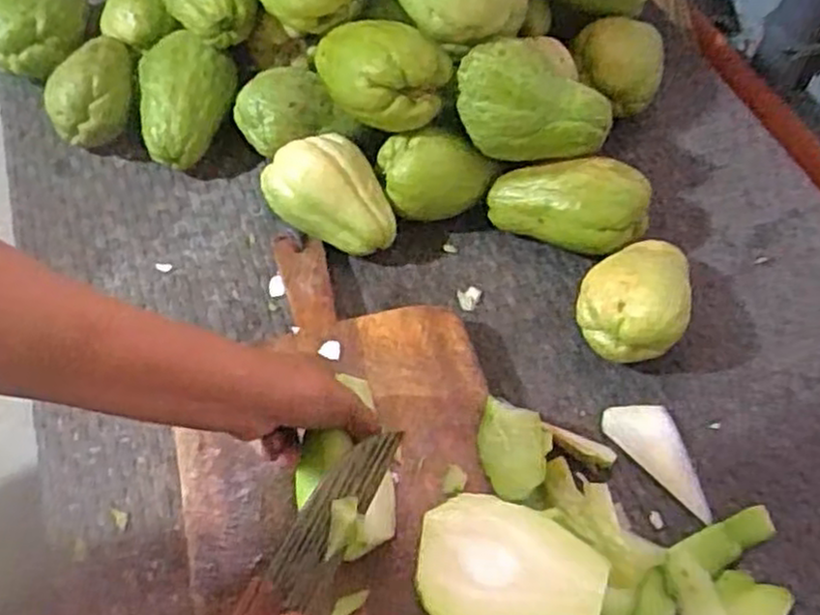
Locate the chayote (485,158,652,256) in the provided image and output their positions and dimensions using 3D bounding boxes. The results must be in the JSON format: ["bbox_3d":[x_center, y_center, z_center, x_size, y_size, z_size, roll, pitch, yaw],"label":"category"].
[{"bbox_3d":[0.140,-0.090,0.672,0.136,0.078,0.072,20,58,13],"label":"chayote"}]

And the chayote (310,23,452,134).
[{"bbox_3d":[-0.031,-0.199,0.634,0.125,0.061,0.073,17,57,9],"label":"chayote"}]

